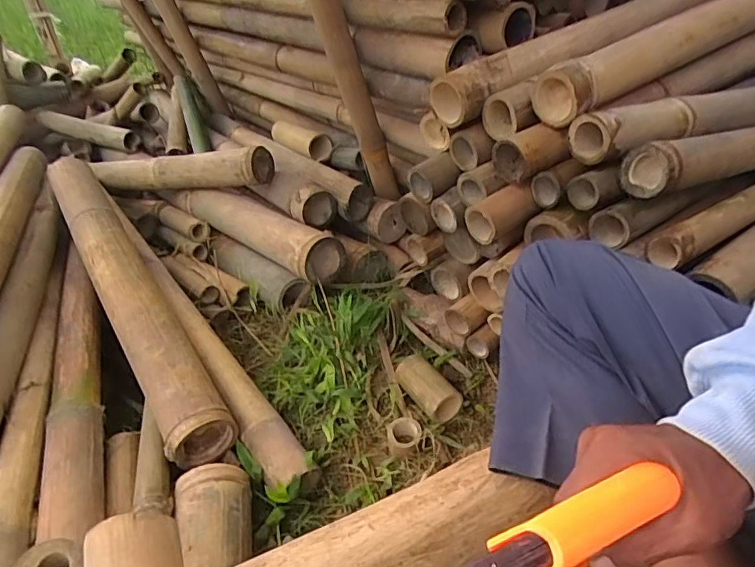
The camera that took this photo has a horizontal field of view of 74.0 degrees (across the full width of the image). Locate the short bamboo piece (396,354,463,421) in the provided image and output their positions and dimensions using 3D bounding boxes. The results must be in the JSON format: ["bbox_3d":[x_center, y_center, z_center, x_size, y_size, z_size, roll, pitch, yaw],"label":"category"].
[{"bbox_3d":[0.073,0.153,0.747,0.051,0.048,0.106,-23,38,-20],"label":"short bamboo piece"}]

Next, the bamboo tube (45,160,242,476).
[{"bbox_3d":[-0.432,-0.016,0.847,0.087,0.081,0.747,-27,52,-25],"label":"bamboo tube"}]

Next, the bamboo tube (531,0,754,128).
[{"bbox_3d":[0.448,-0.352,0.714,0.604,0.077,0.069,-27,40,-25],"label":"bamboo tube"}]

